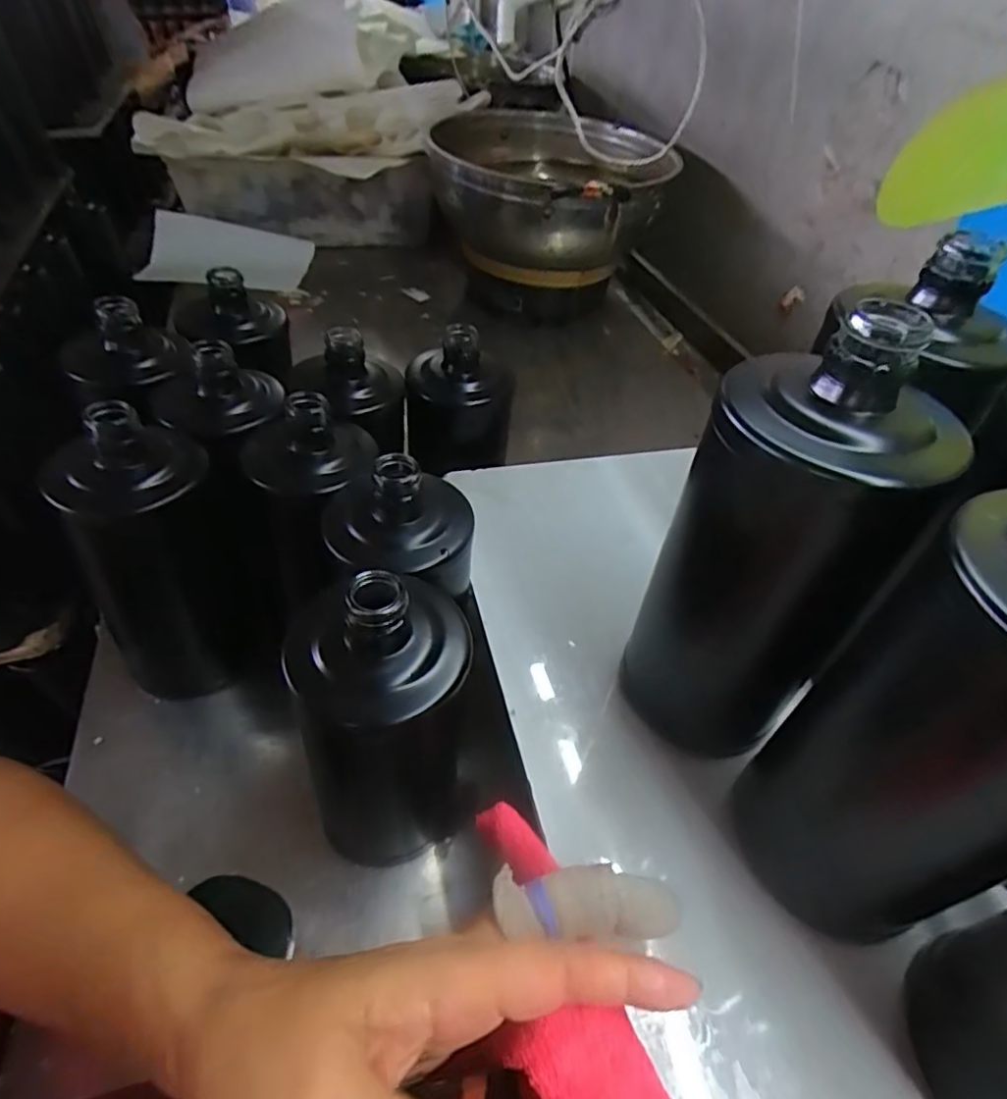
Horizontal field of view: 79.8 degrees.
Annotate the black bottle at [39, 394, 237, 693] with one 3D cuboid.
[{"bbox_3d":[-0.214,0.002,0.376,0.086,0.188,0.080,-16,49,-16],"label":"black bottle"}]

